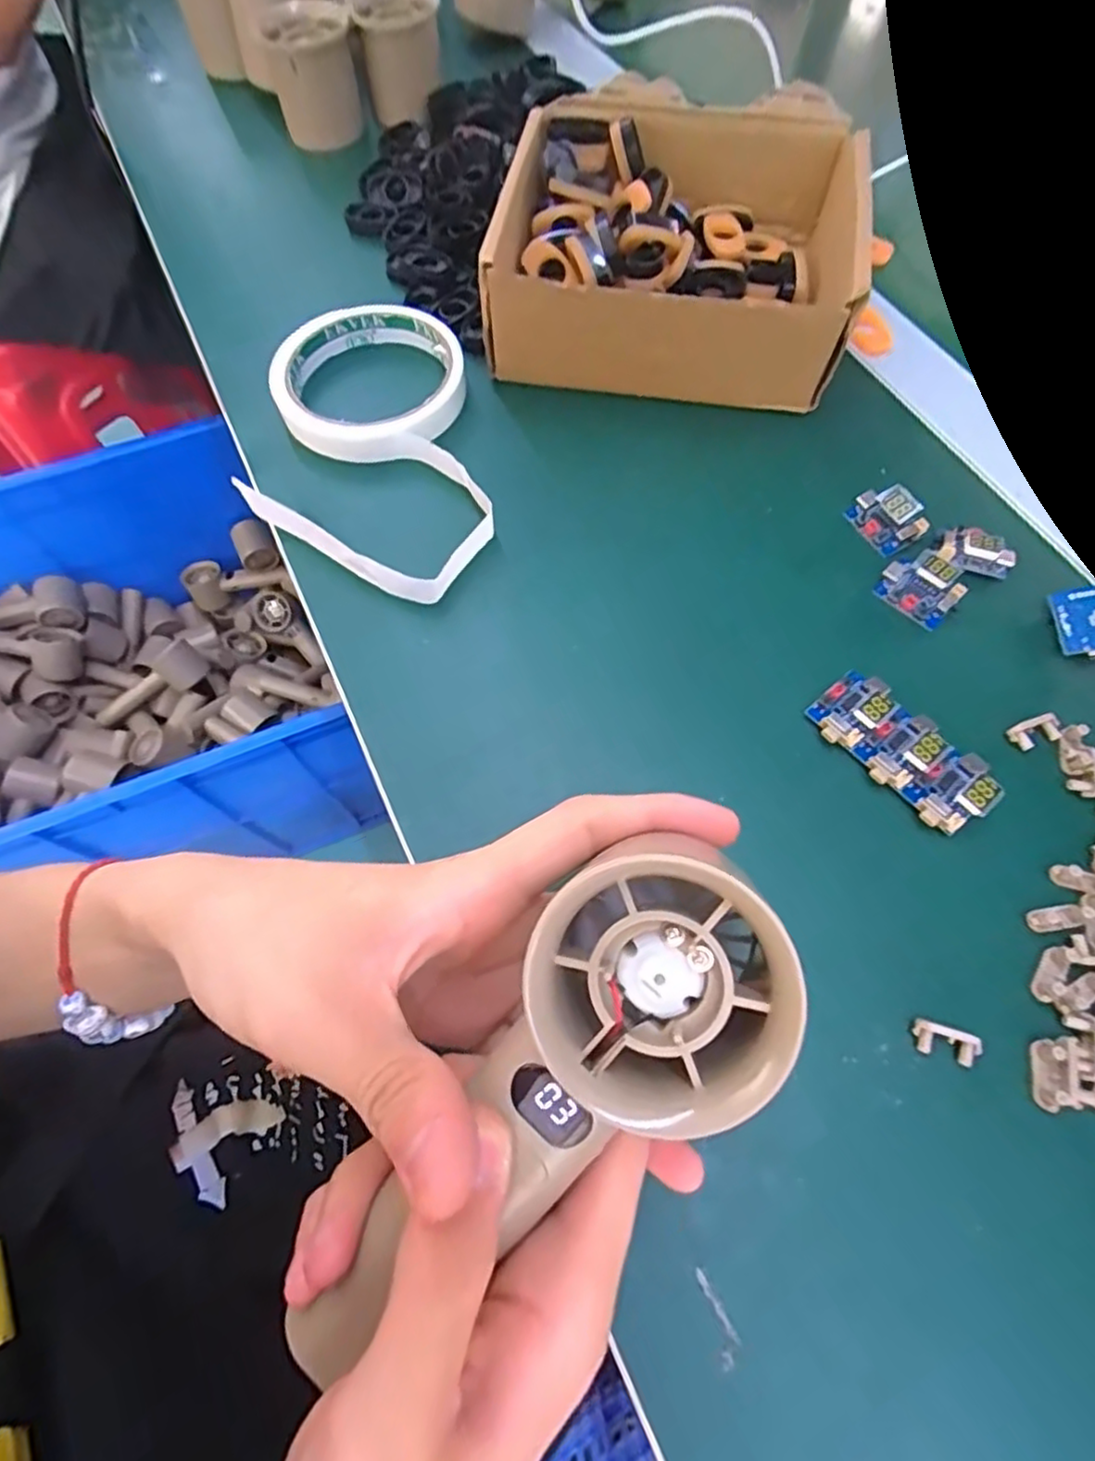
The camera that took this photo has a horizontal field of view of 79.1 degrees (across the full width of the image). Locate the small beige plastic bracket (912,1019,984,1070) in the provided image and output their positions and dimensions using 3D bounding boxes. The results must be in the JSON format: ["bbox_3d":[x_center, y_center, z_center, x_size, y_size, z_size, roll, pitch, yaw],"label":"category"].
[{"bbox_3d":[0.124,0.097,0.206,0.019,0.005,0.010,18,66,8],"label":"small beige plastic bracket"}]

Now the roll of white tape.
[{"bbox_3d":[-0.086,-0.130,0.309,0.104,0.021,0.169,-9,65,-4],"label":"roll of white tape"}]

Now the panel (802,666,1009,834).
[{"bbox_3d":[0.132,0.006,0.243,0.034,0.014,0.067,-37,70,-15],"label":"panel"}]

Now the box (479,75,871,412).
[{"bbox_3d":[0.063,-0.241,0.333,0.167,0.060,0.152,8,65,4],"label":"box"}]

